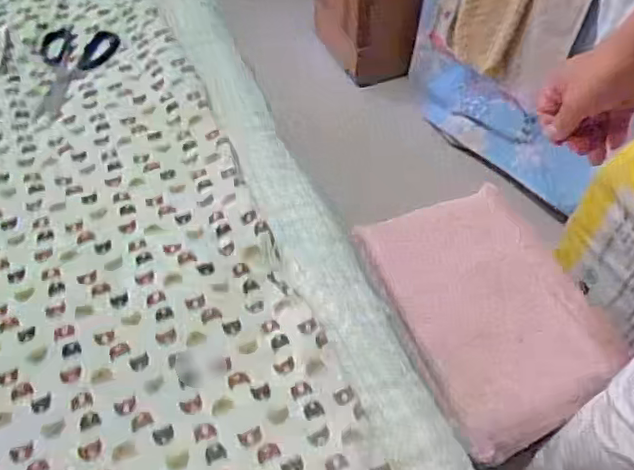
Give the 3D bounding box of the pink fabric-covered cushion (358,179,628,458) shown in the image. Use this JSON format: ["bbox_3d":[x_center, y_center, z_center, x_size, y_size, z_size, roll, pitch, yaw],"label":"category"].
[{"bbox_3d":[0.218,0.081,0.770,0.234,0.034,0.333,-19,55,-13],"label":"pink fabric-covered cushion"}]

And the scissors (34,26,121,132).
[{"bbox_3d":[-0.345,-0.210,0.789,0.106,0.013,0.192,11,54,9],"label":"scissors"}]

